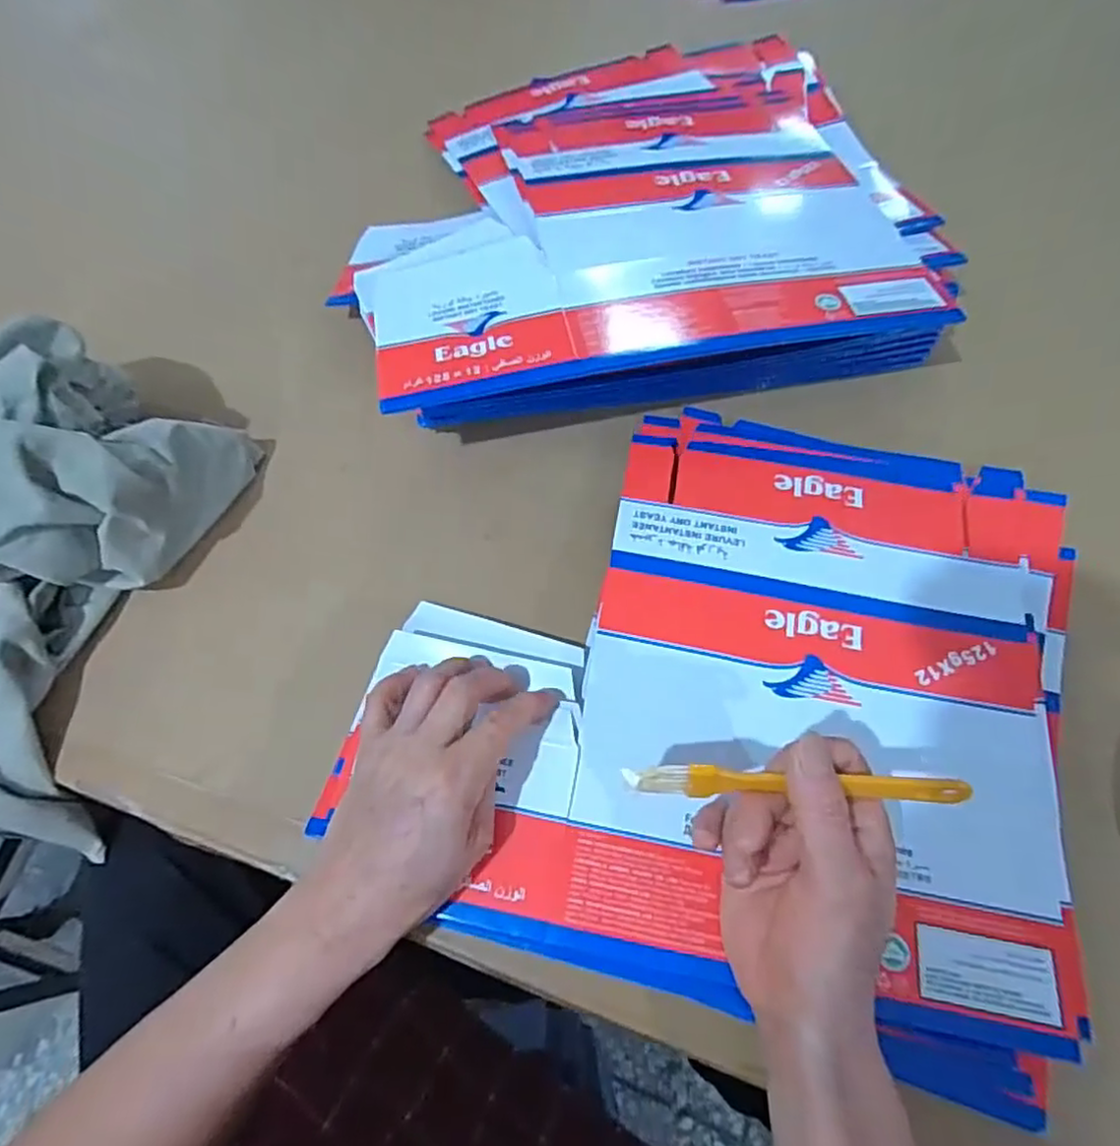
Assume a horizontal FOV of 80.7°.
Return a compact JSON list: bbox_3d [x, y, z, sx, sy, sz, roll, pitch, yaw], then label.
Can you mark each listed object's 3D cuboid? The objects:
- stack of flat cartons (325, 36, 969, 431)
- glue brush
[{"bbox_3d":[0.047,-0.281,0.478,0.399,0.067,0.431,-3,66,-2],"label":"stack of flat cartons"},{"bbox_3d":[0.097,0.090,0.279,0.138,0.013,0.011,1,66,4],"label":"glue brush"}]

